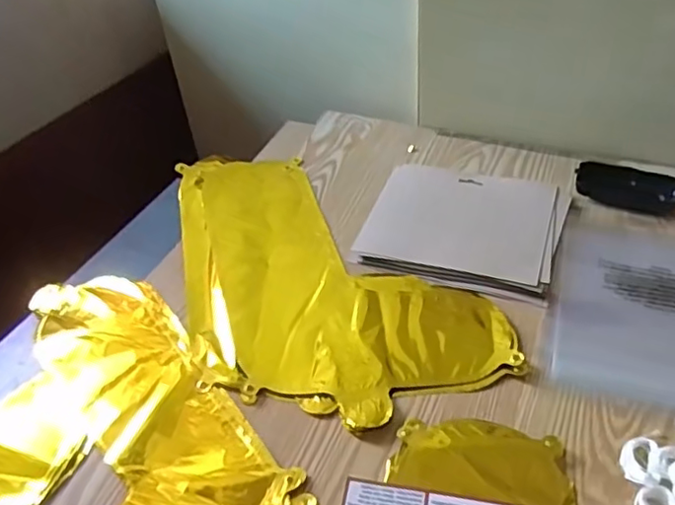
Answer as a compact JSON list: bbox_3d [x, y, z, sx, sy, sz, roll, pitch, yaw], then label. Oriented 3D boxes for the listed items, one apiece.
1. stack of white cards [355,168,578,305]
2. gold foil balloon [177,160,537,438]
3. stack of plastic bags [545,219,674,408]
[{"bbox_3d":[0.136,-0.033,0.665,0.202,0.010,0.188,13,44,19],"label":"stack of white cards"},{"bbox_3d":[-0.038,0.009,0.637,0.250,0.013,0.413,-21,43,-18],"label":"gold foil balloon"},{"bbox_3d":[0.316,0.049,0.574,0.206,0.014,0.241,10,43,17],"label":"stack of plastic bags"}]

